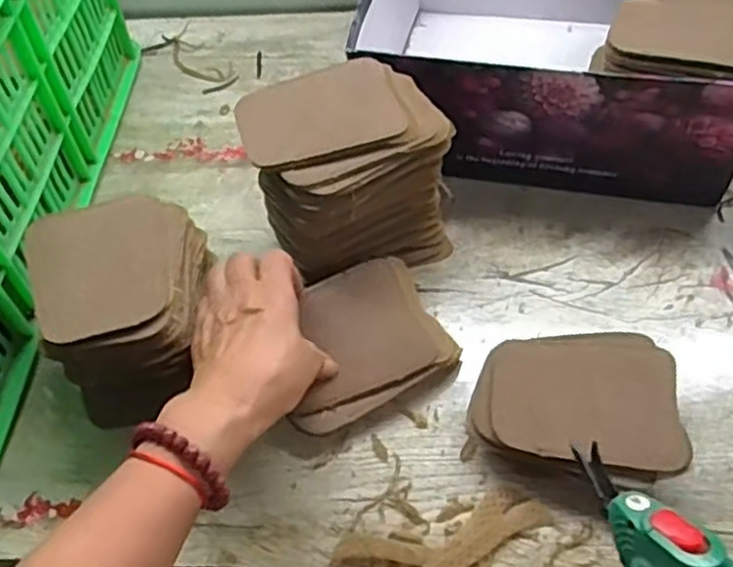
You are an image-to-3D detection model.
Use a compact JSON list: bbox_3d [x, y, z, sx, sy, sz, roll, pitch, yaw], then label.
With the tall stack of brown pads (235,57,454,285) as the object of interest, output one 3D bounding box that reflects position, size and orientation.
[{"bbox_3d":[-0.014,-0.080,0.545,0.133,0.123,0.106,-20,53,-11],"label":"tall stack of brown pads"}]

